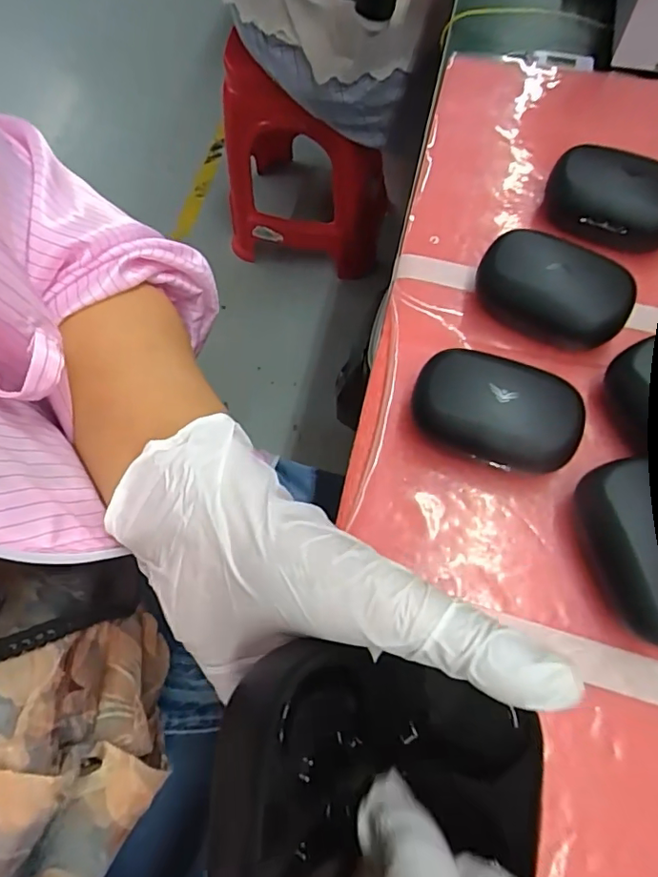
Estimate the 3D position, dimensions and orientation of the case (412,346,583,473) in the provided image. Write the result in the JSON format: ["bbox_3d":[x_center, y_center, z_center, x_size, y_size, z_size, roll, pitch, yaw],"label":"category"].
[{"bbox_3d":[0.088,-0.013,0.286,0.085,0.037,0.056,21,69,11],"label":"case"}]

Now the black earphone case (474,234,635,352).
[{"bbox_3d":[0.132,-0.088,0.315,0.085,0.040,0.055,30,71,14],"label":"black earphone case"}]

